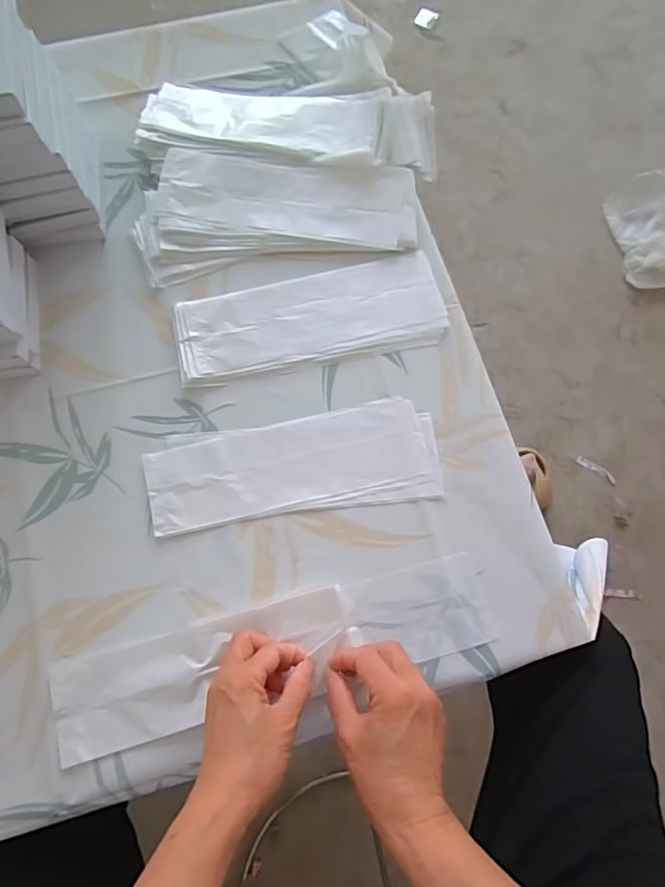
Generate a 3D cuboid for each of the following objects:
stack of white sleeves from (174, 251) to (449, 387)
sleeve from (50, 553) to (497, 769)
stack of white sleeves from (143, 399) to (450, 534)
[{"bbox_3d":[-0.021,-0.125,0.520,0.258,0.008,0.097,-11,76,-4],"label":"stack of white sleeves"},{"bbox_3d":[-0.047,0.171,0.428,0.354,0.020,0.078,-14,76,-5],"label":"sleeve"},{"bbox_3d":[-0.035,0.019,0.481,0.260,0.004,0.091,-8,76,-3],"label":"stack of white sleeves"}]

